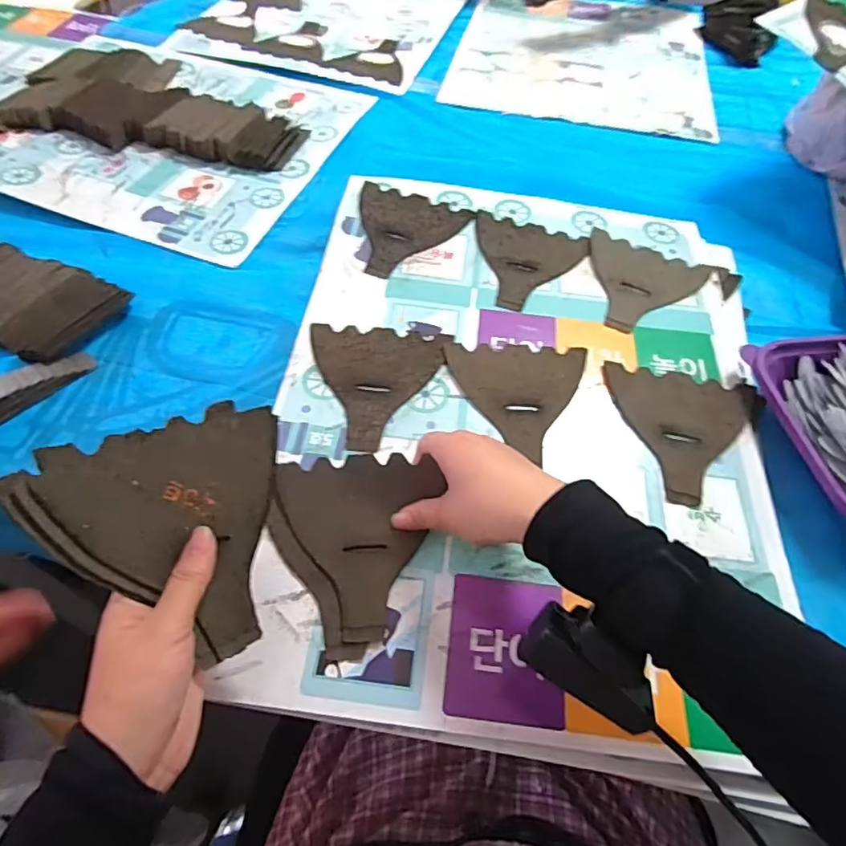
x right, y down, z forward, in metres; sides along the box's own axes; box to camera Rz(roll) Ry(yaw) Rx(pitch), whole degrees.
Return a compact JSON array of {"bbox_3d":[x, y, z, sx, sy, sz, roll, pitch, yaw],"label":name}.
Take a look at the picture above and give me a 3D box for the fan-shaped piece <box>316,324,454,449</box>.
[{"bbox_3d":[-0.040,-0.035,0.466,0.116,0.004,0.126,4,55,-1],"label":"fan-shaped piece"}]

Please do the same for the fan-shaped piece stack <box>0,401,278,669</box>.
[{"bbox_3d":[-0.133,0.065,0.311,0.134,0.014,0.134,-20,89,-37],"label":"fan-shaped piece stack"}]

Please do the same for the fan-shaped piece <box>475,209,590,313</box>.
[{"bbox_3d":[0.098,-0.161,0.560,0.117,0.004,0.125,18,59,9],"label":"fan-shaped piece"}]

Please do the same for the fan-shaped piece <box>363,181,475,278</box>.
[{"bbox_3d":[-0.024,-0.195,0.573,0.118,0.004,0.127,18,60,7],"label":"fan-shaped piece"}]

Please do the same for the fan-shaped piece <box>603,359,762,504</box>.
[{"bbox_3d":[0.211,0.009,0.448,0.124,0.006,0.124,9,57,7],"label":"fan-shaped piece"}]

